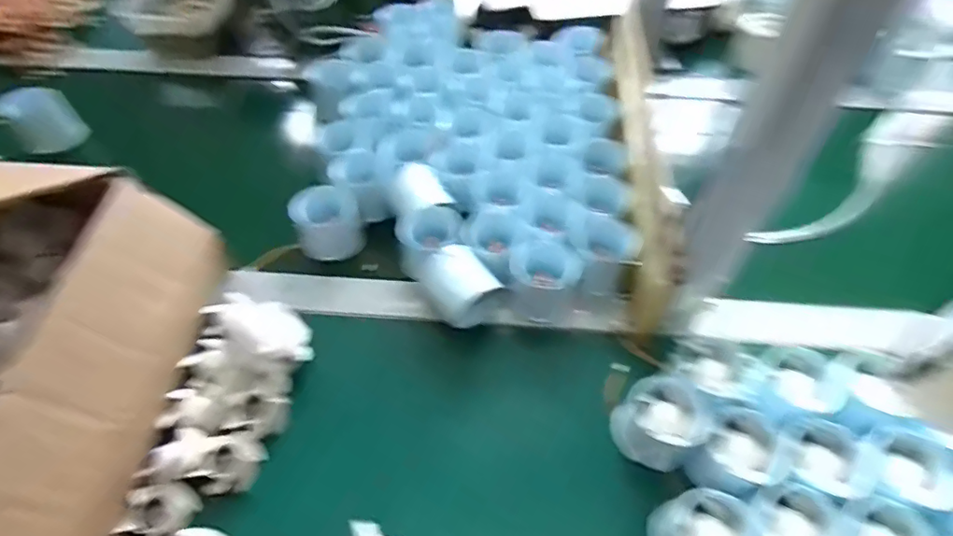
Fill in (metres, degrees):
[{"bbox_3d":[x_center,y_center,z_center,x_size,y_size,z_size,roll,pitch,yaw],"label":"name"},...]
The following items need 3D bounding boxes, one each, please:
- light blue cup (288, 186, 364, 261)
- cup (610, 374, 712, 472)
[{"bbox_3d":[-0.146,-0.046,0.540,0.061,0.058,0.050,-16,56,-12],"label":"light blue cup"},{"bbox_3d":[0.140,0.117,0.413,0.059,0.043,0.057,1,54,-1],"label":"cup"}]

